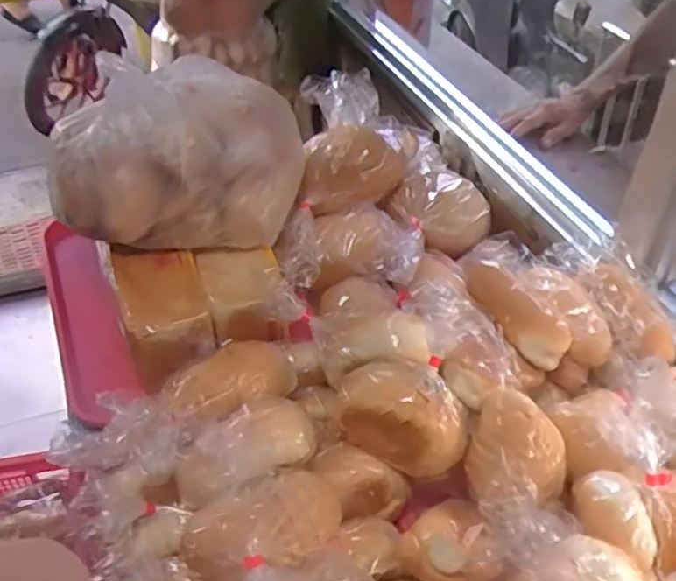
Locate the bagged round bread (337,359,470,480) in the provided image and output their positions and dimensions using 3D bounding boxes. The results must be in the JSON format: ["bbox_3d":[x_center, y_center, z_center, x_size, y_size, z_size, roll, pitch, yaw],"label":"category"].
[{"bbox_3d":[0.058,0.114,0.606,0.123,0.090,0.067,13,44,14],"label":"bagged round bread"}]

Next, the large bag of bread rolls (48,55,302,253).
[{"bbox_3d":[-0.186,-0.157,0.770,0.278,0.174,0.154,-1,43,0],"label":"large bag of bread rolls"}]

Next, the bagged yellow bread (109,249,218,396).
[{"bbox_3d":[-0.198,0.031,0.757,0.092,0.092,0.144,-14,44,-15],"label":"bagged yellow bread"}]

